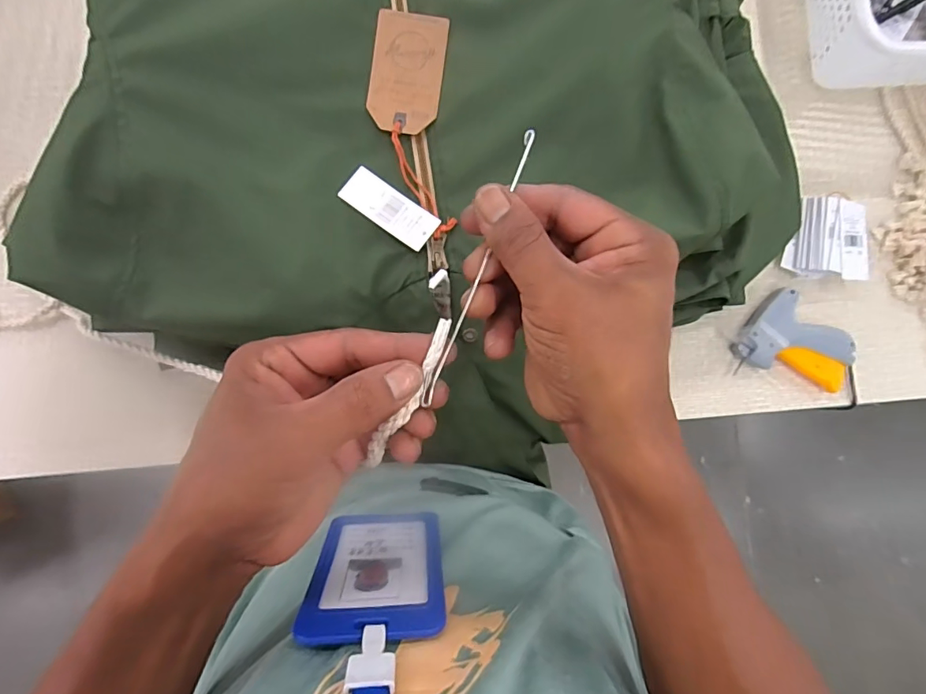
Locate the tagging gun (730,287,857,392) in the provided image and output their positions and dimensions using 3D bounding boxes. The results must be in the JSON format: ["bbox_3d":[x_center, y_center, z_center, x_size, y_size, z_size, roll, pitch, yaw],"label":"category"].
[{"bbox_3d":[0.368,-0.011,0.530,0.127,0.024,0.097,10,84,-5],"label":"tagging gun"}]

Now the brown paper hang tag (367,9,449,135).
[{"bbox_3d":[-0.047,-0.227,0.402,0.059,0.004,0.099,8,88,-2],"label":"brown paper hang tag"}]

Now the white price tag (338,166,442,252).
[{"bbox_3d":[-0.060,-0.113,0.396,0.081,0.009,0.033,36,83,-2],"label":"white price tag"}]

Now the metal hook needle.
[{"bbox_3d":[0.007,-0.037,0.216,0.006,0.004,0.128,22,88,-4],"label":"metal hook needle"}]

